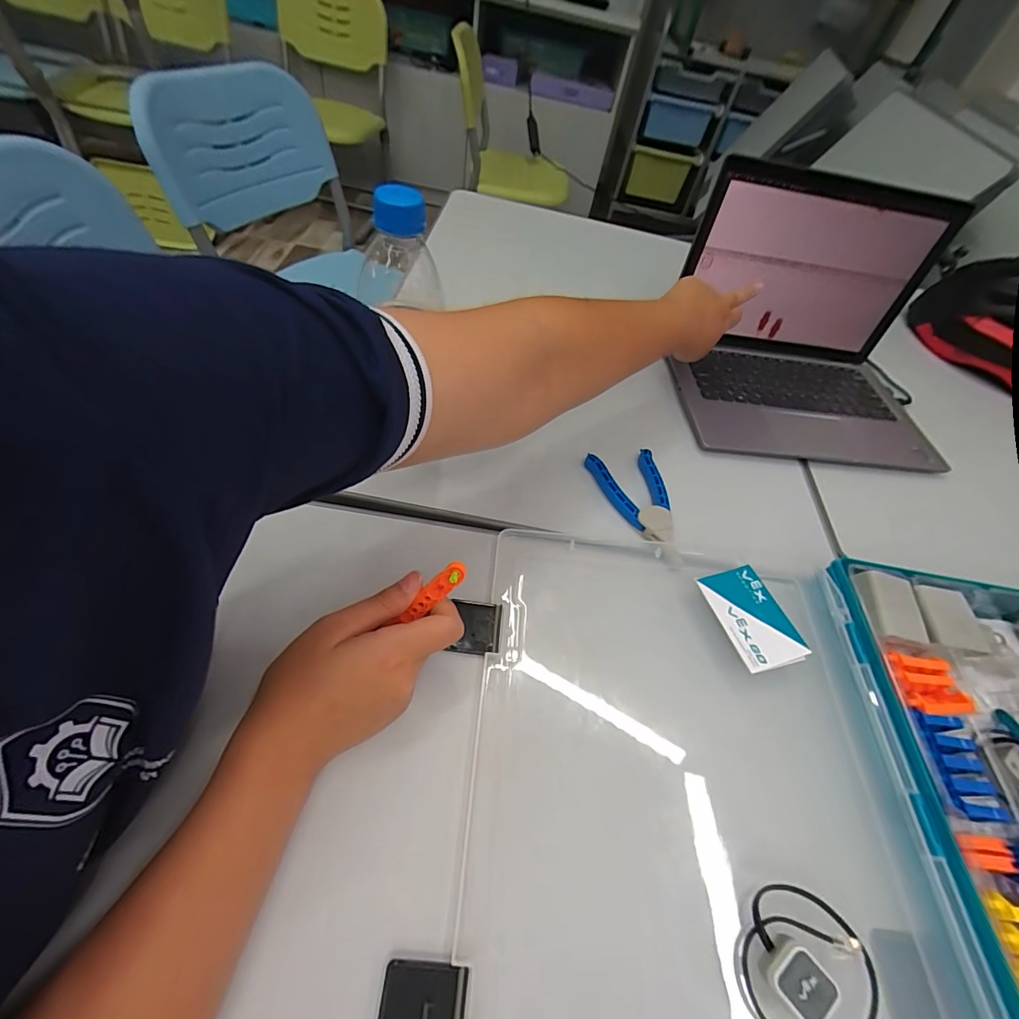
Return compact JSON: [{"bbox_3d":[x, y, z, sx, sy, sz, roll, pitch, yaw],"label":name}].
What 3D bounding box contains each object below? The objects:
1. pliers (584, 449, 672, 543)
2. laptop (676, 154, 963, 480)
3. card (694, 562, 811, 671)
[{"bbox_3d":[0.122,-0.014,0.425,0.067,0.013,0.107,-8,56,-16],"label":"pliers"},{"bbox_3d":[0.335,-0.195,0.474,0.276,0.199,0.202,3,51,-2],"label":"laptop"},{"bbox_3d":[0.179,0.079,0.336,0.047,0.005,0.075,-15,55,-7],"label":"card"}]

